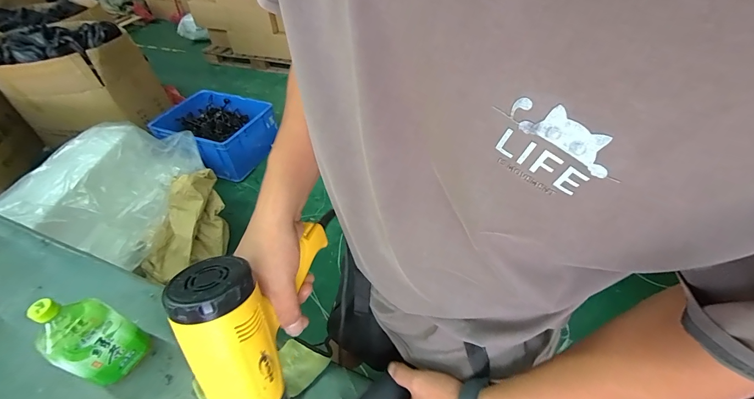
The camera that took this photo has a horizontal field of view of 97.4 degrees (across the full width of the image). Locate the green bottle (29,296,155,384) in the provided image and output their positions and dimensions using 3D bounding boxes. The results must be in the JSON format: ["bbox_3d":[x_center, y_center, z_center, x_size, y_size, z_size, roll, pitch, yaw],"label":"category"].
[{"bbox_3d":[-0.477,0.227,0.550,0.079,0.209,0.093,20,52,22],"label":"green bottle"}]

